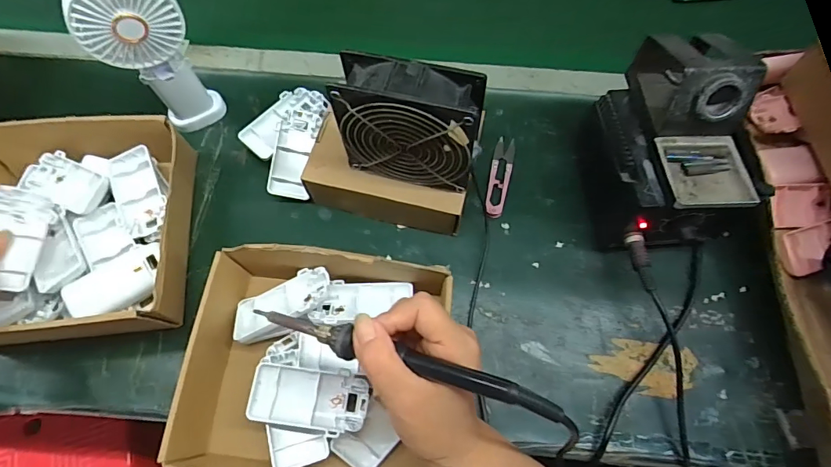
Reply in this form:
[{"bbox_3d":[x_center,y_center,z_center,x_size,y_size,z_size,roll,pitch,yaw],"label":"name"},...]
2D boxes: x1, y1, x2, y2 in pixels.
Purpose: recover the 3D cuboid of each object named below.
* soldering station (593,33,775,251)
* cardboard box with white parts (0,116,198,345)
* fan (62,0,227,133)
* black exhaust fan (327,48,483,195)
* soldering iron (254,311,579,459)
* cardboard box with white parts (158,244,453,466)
[{"bbox_3d":[0.237,-0.087,0.422,0.109,0.151,0.176,-5,69,-3],"label":"soldering station"},{"bbox_3d":[-0.337,-0.007,0.437,0.214,0.072,0.218,-6,69,-3],"label":"cardboard box with white parts"},{"bbox_3d":[-0.255,-0.173,0.437,0.084,0.186,0.037,-38,74,-14],"label":"fan"},{"bbox_3d":[-0.004,-0.094,0.383,0.118,0.115,0.047,14,69,5],"label":"black exhaust fan"},{"bbox_3d":[-0.011,0.083,0.274,0.215,0.023,0.025,13,71,19],"label":"soldering iron"},{"bbox_3d":[-0.082,0.119,0.389,0.202,0.082,0.193,4,69,1],"label":"cardboard box with white parts"}]

